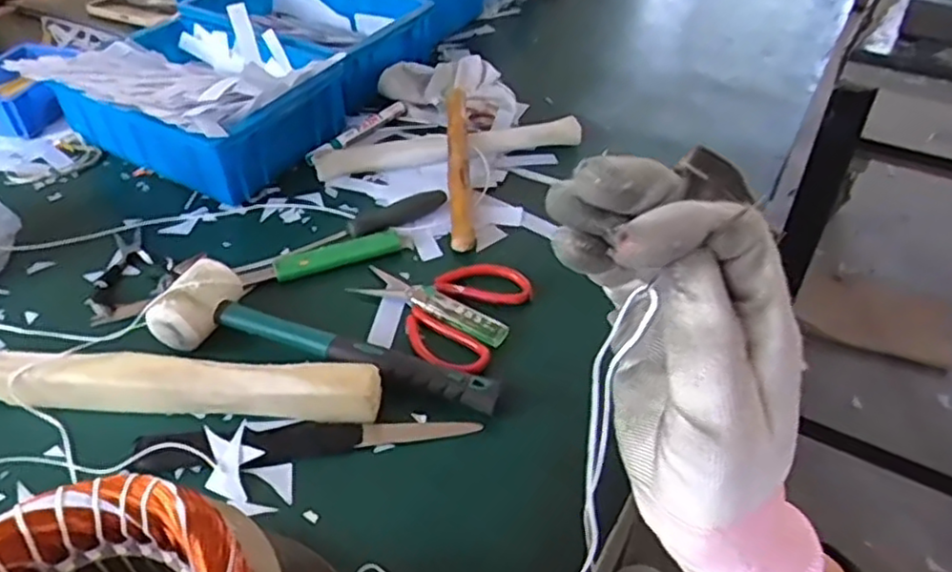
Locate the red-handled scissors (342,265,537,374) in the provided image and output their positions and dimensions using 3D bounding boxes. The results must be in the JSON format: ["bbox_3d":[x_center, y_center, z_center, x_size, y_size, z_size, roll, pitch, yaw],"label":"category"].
[{"bbox_3d":[-0.037,0.009,0.602,0.146,0.016,0.131,20,44,21],"label":"red-handled scissors"}]

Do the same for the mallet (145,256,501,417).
[{"bbox_3d":[-0.116,0.037,0.546,0.281,0.043,0.068,10,41,11],"label":"mallet"}]

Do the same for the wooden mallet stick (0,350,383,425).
[{"bbox_3d":[-0.242,0.073,0.515,0.340,0.043,0.031,2,40,2],"label":"wooden mallet stick"}]

